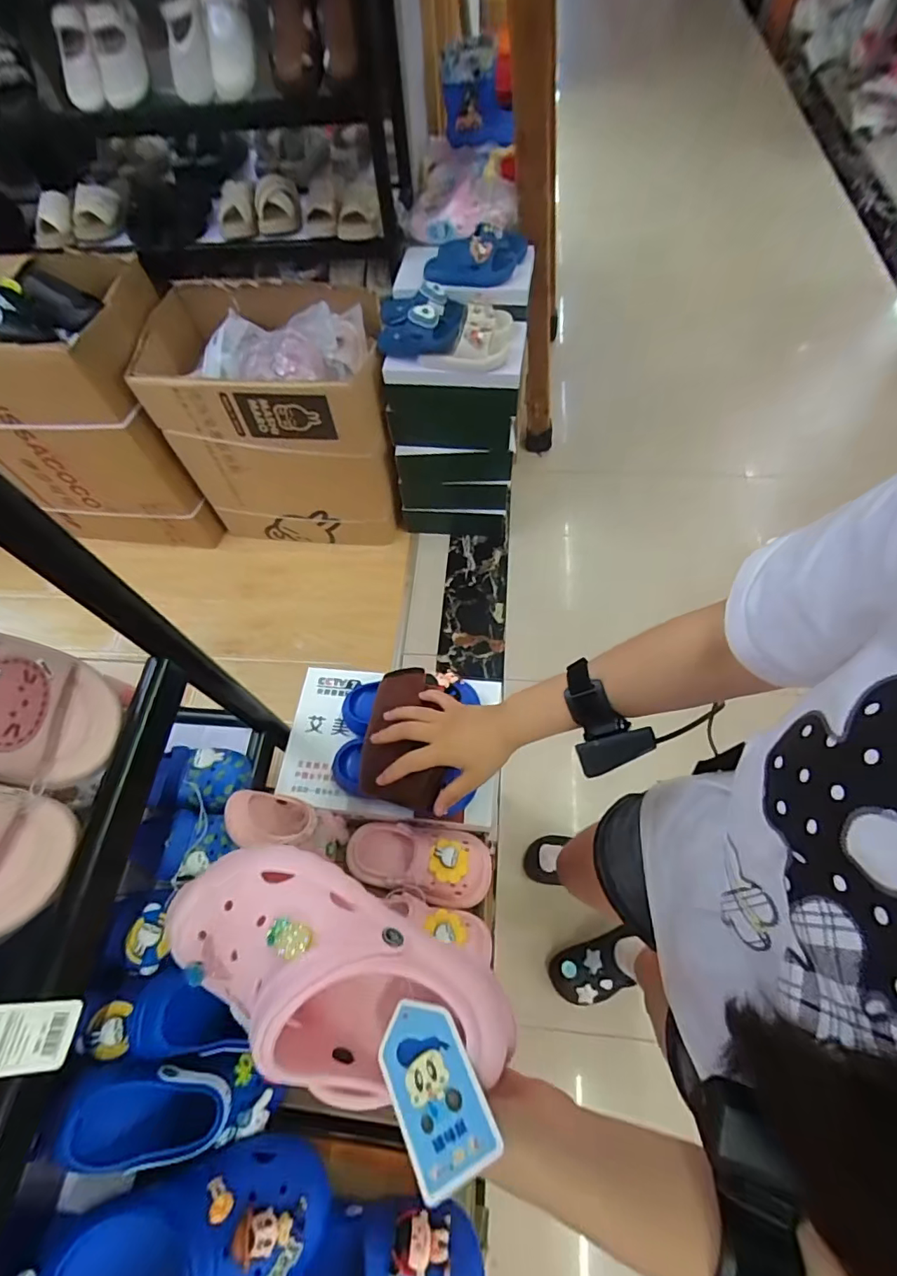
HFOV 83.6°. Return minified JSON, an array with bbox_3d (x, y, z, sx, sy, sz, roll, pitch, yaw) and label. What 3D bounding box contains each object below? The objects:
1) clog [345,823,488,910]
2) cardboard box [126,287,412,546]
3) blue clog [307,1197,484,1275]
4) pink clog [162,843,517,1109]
[{"bbox_3d":[-0.040,0.279,0.626,0.182,0.052,0.086,4,64,6],"label":"clog"},{"bbox_3d":[-0.458,-0.649,1.533,0.613,0.612,0.401,6,64,6],"label":"cardboard box"},{"bbox_3d":[-0.053,0.583,0.465,0.165,0.058,0.080,-3,63,2],"label":"blue clog"},{"bbox_3d":[-0.069,0.206,0.302,0.214,0.067,0.100,23,67,14],"label":"pink clog"}]

